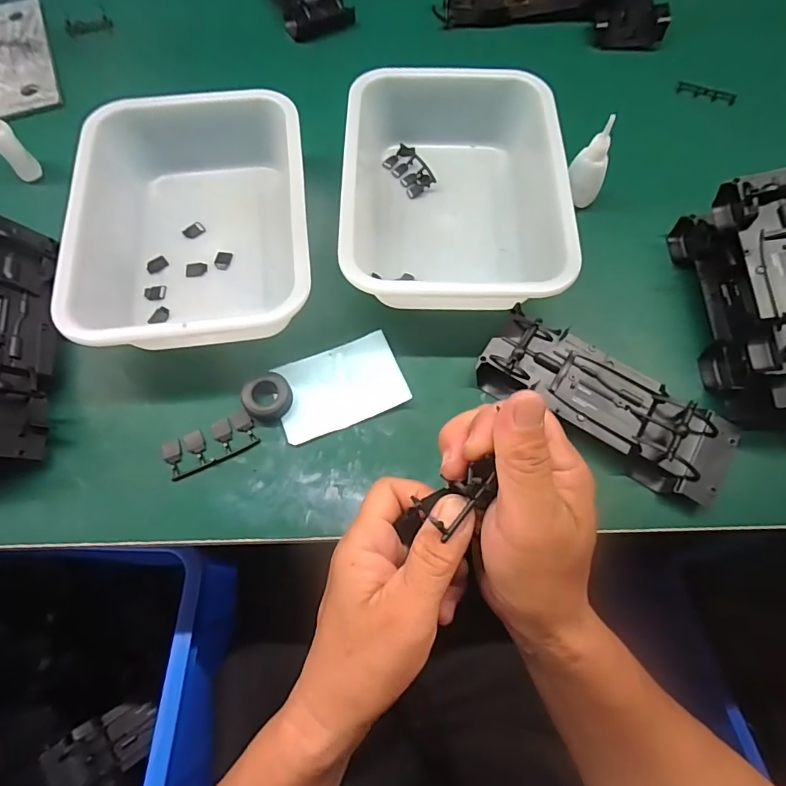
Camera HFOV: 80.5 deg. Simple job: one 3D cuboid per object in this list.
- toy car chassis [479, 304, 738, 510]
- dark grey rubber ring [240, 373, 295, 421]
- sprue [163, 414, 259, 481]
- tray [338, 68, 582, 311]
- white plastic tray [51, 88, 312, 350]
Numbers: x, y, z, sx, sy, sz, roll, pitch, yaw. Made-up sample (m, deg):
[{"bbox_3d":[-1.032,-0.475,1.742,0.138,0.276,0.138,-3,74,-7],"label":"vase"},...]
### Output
[{"bbox_3d":[0.164,0.008,0.360,0.192,0.030,0.071,32,71,12],"label":"toy car chassis"},{"bbox_3d":[-0.098,0.003,0.366,0.037,0.016,0.037,0,68,0],"label":"dark grey rubber ring"},{"bbox_3d":[-0.140,0.040,0.357,0.068,0.004,0.032,-22,70,-9],"label":"sprue"},{"bbox_3d":[0.051,-0.180,0.413,0.184,0.063,0.240,1,68,0],"label":"tray"},{"bbox_3d":[-0.165,-0.143,0.398,0.184,0.062,0.239,-7,68,-3],"label":"white plastic tray"}]

